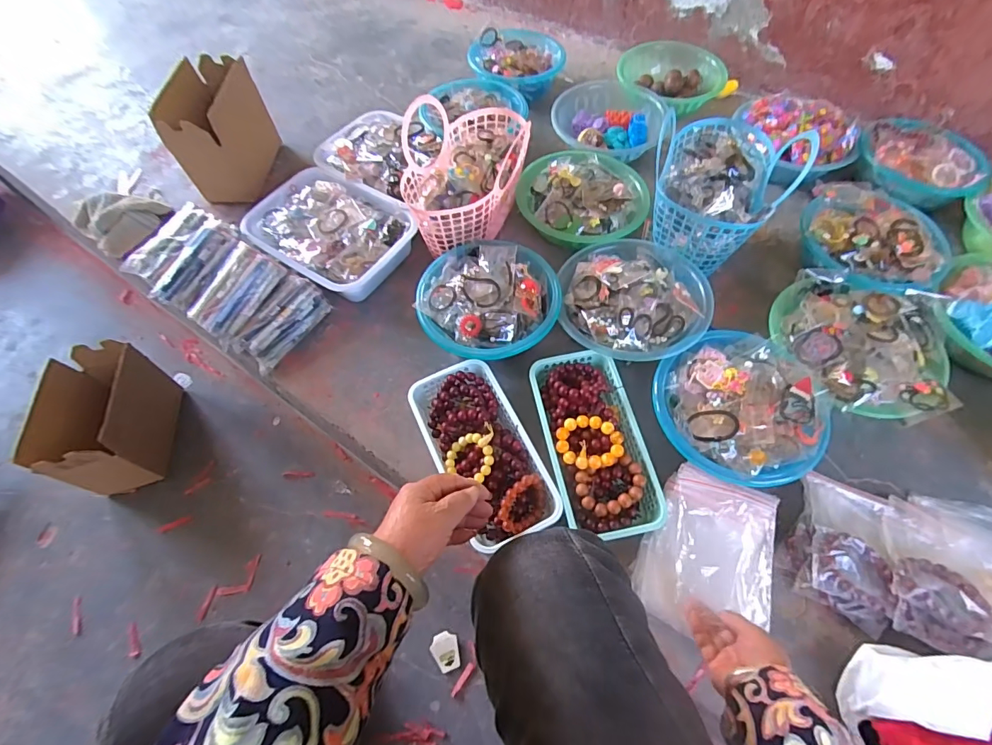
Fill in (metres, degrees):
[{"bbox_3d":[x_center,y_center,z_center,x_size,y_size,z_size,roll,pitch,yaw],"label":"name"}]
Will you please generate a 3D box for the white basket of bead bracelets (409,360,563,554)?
[{"bbox_3d":[-0.020,0.101,0.641,0.128,0.058,0.264,-28,64,-14],"label":"white basket of bead bracelets"}]

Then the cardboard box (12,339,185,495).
[{"bbox_3d":[-0.669,0.087,0.806,0.116,0.187,0.220,-2,61,-1],"label":"cardboard box"}]

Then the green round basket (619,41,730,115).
[{"bbox_3d":[0.394,-0.674,1.041,0.220,0.076,0.191,-38,68,-18],"label":"green round basket"}]

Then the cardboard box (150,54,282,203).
[{"bbox_3d":[-0.541,-0.465,0.906,0.111,0.191,0.224,3,61,2],"label":"cardboard box"}]

